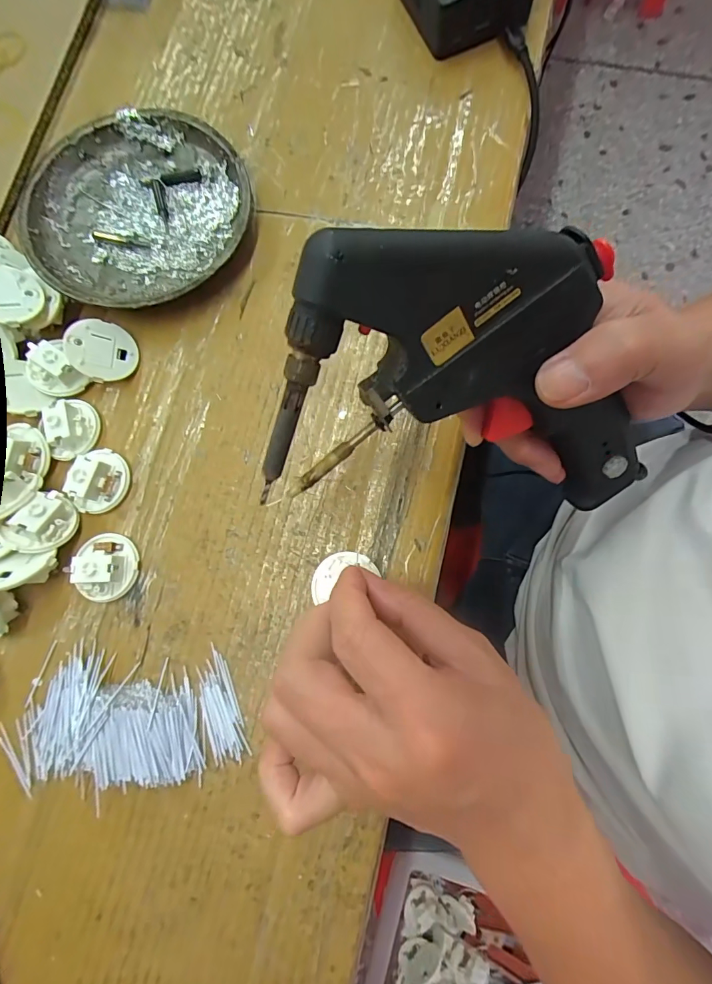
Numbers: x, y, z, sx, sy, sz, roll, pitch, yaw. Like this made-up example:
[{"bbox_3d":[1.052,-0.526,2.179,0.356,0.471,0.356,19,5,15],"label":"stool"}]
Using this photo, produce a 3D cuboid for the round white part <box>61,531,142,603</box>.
[{"bbox_3d":[-0.144,0.043,0.238,0.034,0.016,0.038,3,80,4],"label":"round white part"}]

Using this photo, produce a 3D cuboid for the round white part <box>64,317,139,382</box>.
[{"bbox_3d":[-0.157,-0.088,0.258,0.038,0.004,0.038,-6,85,-35],"label":"round white part"}]

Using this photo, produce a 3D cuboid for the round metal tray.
[{"bbox_3d":[-0.142,-0.183,0.274,0.144,0.019,0.142,-1,80,3],"label":"round metal tray"}]

